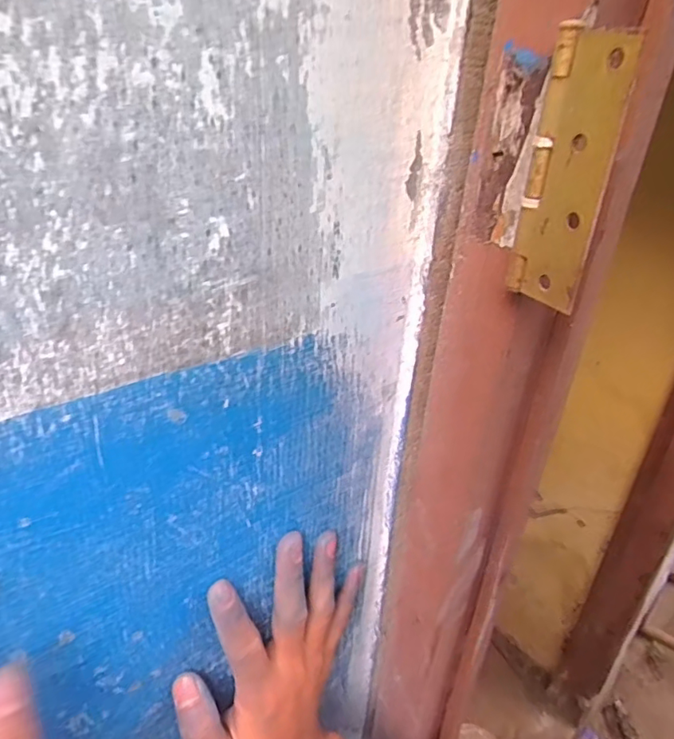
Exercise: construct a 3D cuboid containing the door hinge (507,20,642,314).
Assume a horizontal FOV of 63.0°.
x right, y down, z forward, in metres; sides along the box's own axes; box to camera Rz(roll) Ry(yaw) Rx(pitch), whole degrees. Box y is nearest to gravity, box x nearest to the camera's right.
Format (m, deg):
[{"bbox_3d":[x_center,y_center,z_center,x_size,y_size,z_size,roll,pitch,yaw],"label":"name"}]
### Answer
[{"bbox_3d":[0.084,-0.070,0.201,0.004,0.092,0.035,-11,33,-25],"label":"door hinge"}]

